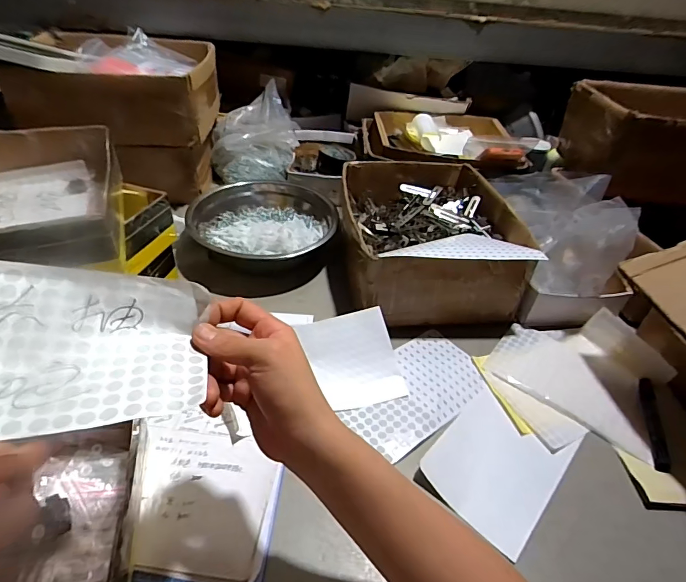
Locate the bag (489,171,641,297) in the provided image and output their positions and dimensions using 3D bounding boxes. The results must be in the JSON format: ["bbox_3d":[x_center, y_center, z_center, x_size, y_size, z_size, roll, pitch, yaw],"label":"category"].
[{"bbox_3d":[0.348,-0.121,0.709,0.125,0.138,0.295,5,40,-1],"label":"bag"}]

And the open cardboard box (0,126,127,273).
[{"bbox_3d":[-0.349,-0.102,0.471,0.172,0.069,0.260,-12,43,-20],"label":"open cardboard box"}]

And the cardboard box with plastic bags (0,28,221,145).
[{"bbox_3d":[-0.404,-0.378,0.776,0.319,0.132,0.253,1,40,-5],"label":"cardboard box with plastic bags"}]

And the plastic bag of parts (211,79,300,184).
[{"bbox_3d":[-0.189,-0.332,0.914,0.178,0.136,0.184,-1,40,-8],"label":"plastic bag of parts"}]

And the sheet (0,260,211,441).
[{"bbox_3d":[-0.210,0.031,0.259,0.233,0.029,0.119,5,52,-23],"label":"sheet"}]

